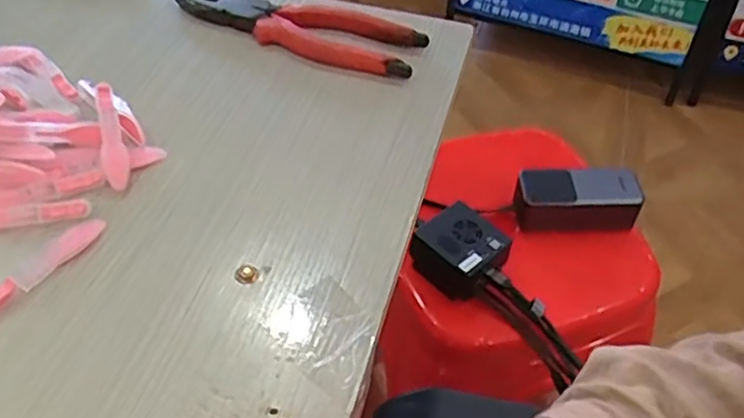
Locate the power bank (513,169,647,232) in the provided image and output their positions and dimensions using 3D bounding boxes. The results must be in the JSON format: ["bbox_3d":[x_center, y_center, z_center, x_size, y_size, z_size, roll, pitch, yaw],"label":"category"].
[{"bbox_3d":[0.216,-0.009,0.724,0.126,0.050,0.052,0,48,-5],"label":"power bank"}]

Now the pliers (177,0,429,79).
[{"bbox_3d":[-0.054,-0.133,0.487,0.187,0.017,0.051,22,51,16],"label":"pliers"}]

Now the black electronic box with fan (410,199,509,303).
[{"bbox_3d":[0.086,0.041,0.677,0.082,0.044,0.074,33,54,23],"label":"black electronic box with fan"}]

